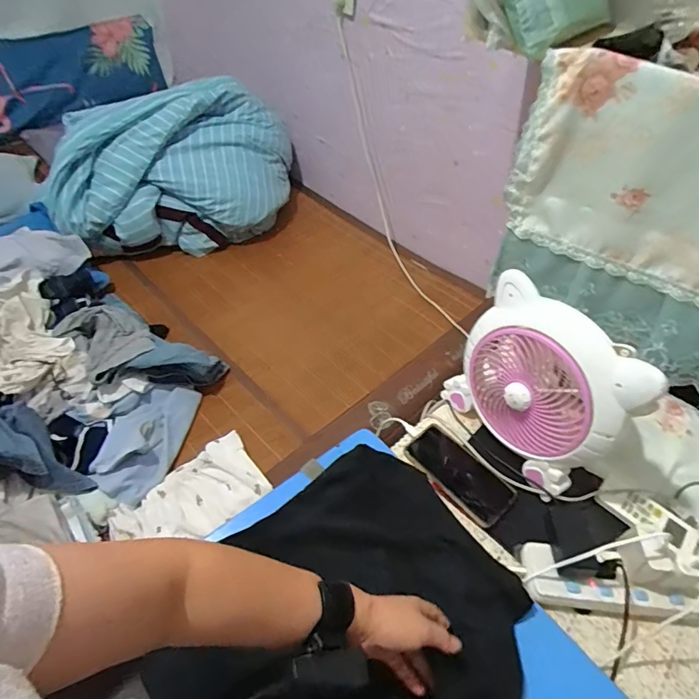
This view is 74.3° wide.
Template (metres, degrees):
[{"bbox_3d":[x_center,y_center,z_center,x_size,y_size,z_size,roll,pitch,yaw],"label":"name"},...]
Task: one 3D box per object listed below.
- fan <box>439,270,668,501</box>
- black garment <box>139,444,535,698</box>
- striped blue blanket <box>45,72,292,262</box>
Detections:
[{"bbox_3d":[0.255,0.053,0.637,0.070,0.229,0.231,-27,55,-25],"label":"fan"},{"bbox_3d":[0.010,0.334,0.512,0.389,0.045,0.379,-29,56,-27],"label":"black garment"},{"bbox_3d":[-0.539,-0.557,1.435,0.756,0.380,0.317,-16,52,-18],"label":"striped blue blanket"}]

